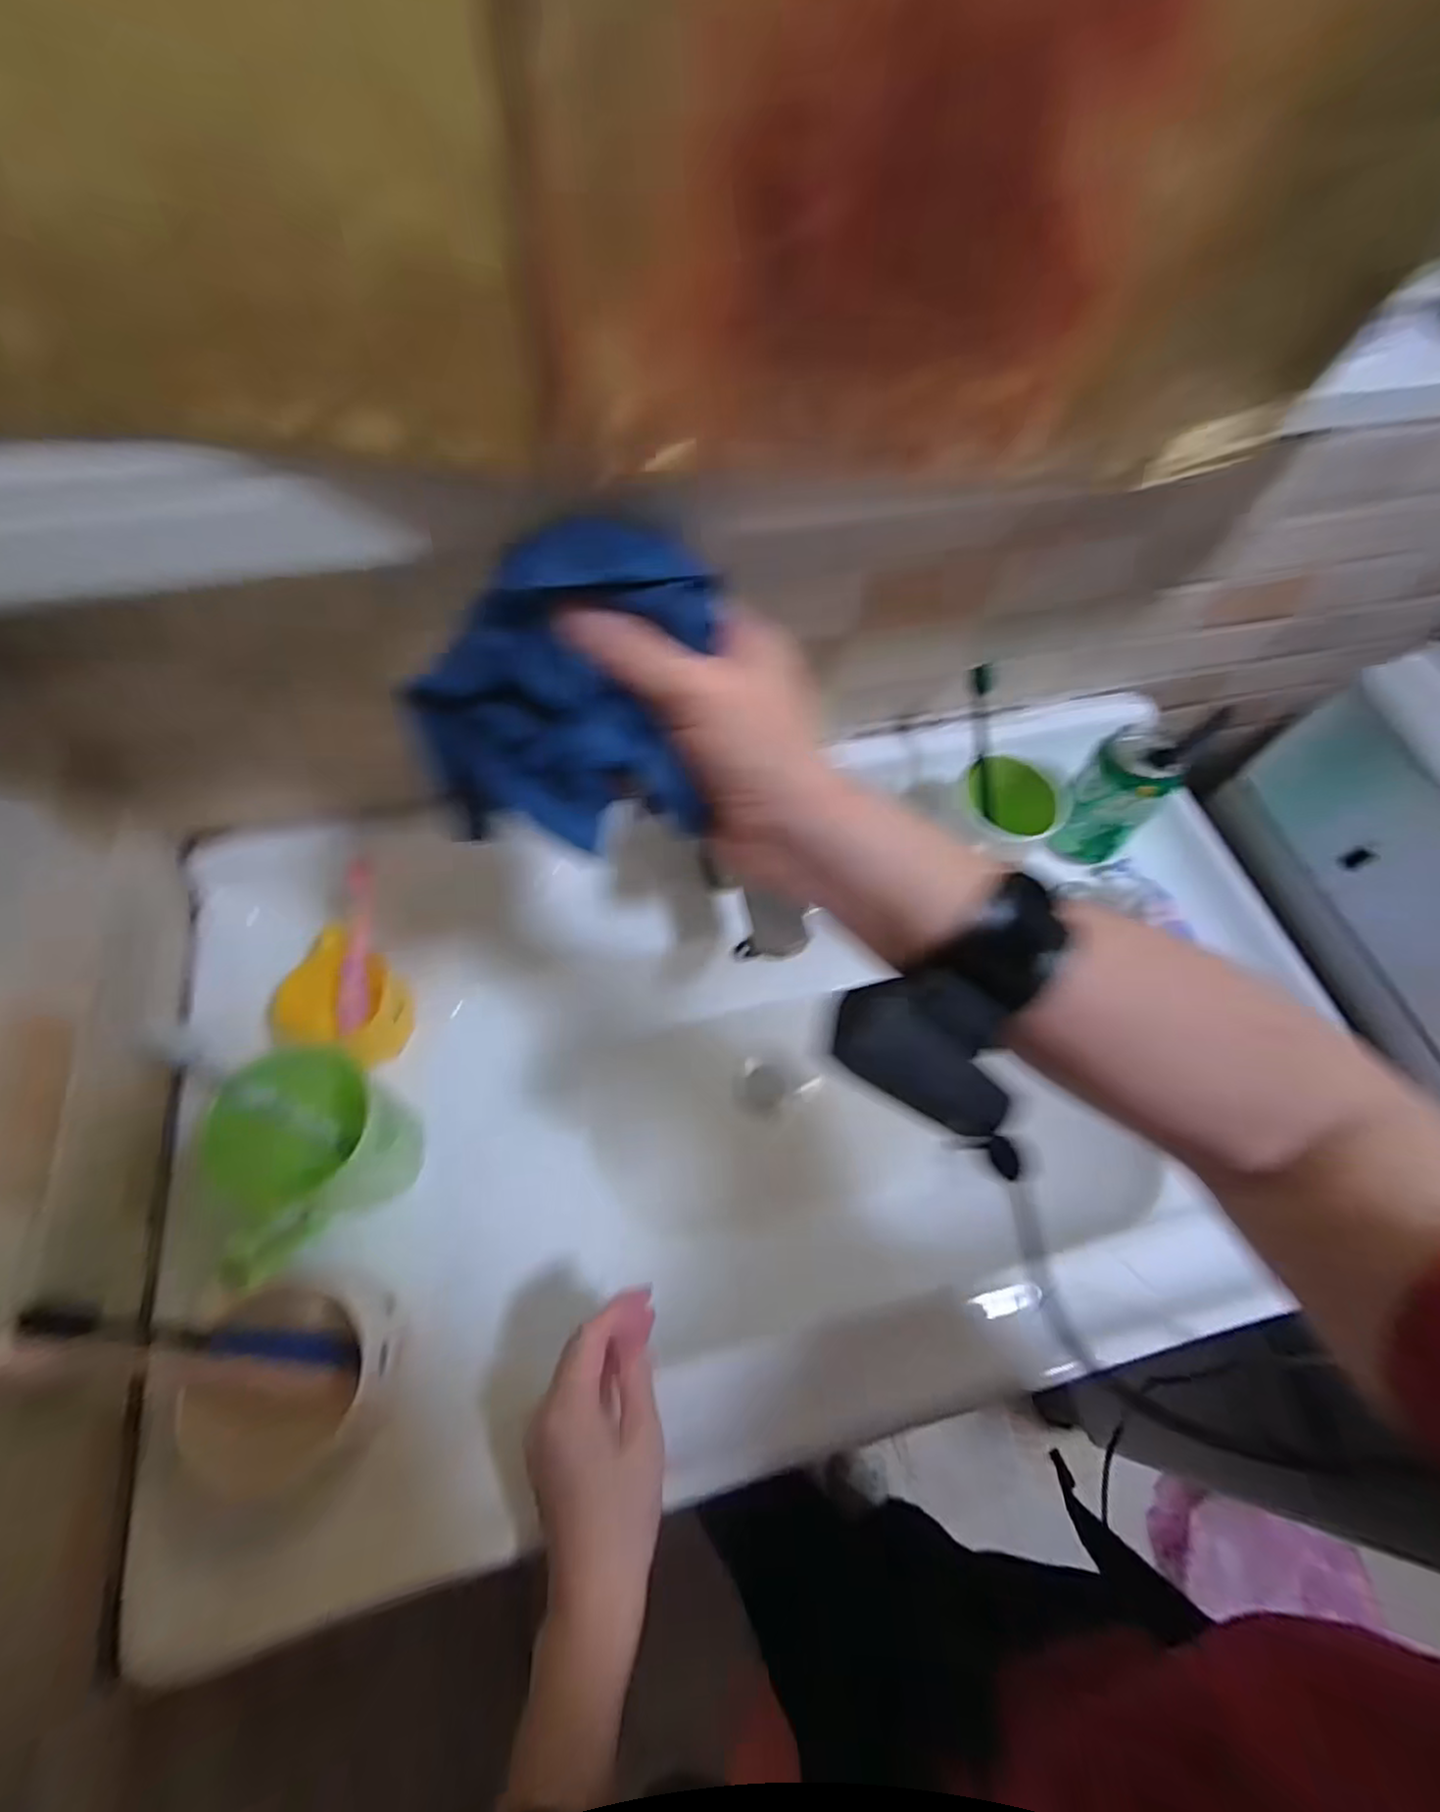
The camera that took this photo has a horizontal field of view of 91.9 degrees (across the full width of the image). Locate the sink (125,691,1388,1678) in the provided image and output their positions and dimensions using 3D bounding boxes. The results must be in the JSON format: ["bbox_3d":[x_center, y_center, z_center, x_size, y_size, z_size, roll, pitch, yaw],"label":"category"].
[{"bbox_3d":[0.054,0.135,0.527,0.777,0.185,0.416,-12,63,-9],"label":"sink"}]

